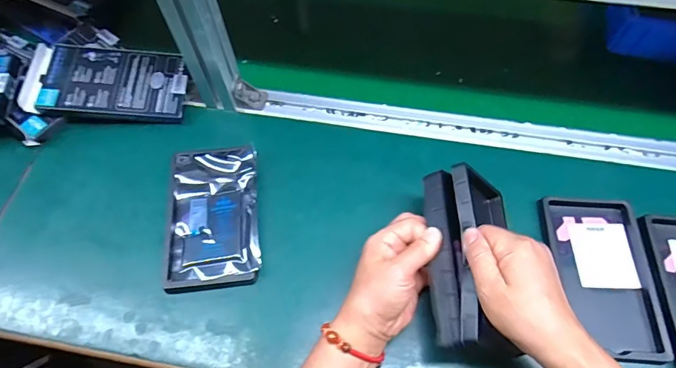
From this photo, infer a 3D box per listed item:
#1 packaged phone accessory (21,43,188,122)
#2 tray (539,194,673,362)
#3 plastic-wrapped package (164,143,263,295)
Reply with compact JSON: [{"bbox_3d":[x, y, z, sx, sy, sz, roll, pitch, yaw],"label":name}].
[{"bbox_3d":[-0.283,-0.127,0.529,0.185,0.013,0.098,5,66,-5],"label":"packaged phone accessory"},{"bbox_3d":[0.262,0.087,0.424,0.089,0.015,0.161,0,60,1],"label":"tray"},{"bbox_3d":[-0.136,0.031,0.465,0.097,0.021,0.165,-7,60,-3],"label":"plastic-wrapped package"}]

